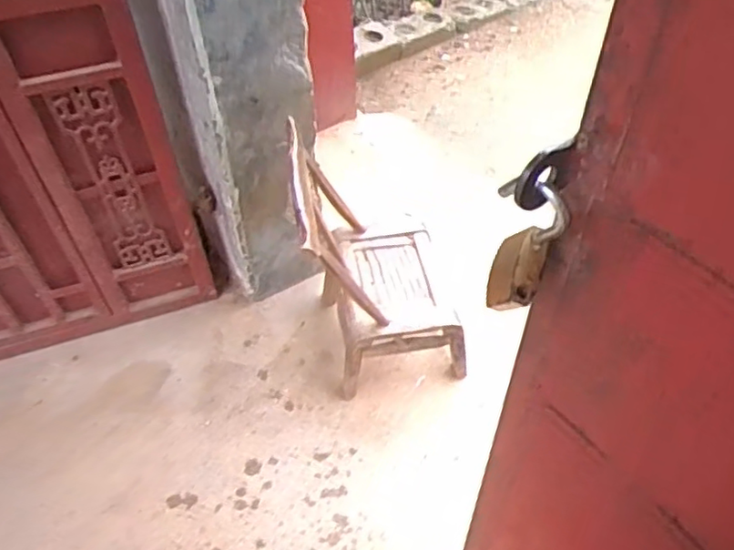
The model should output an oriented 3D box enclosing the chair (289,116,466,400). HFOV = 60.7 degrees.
[{"bbox_3d":[0.025,-0.032,1.601,0.366,0.640,0.411,-11,49,-7],"label":"chair"}]

